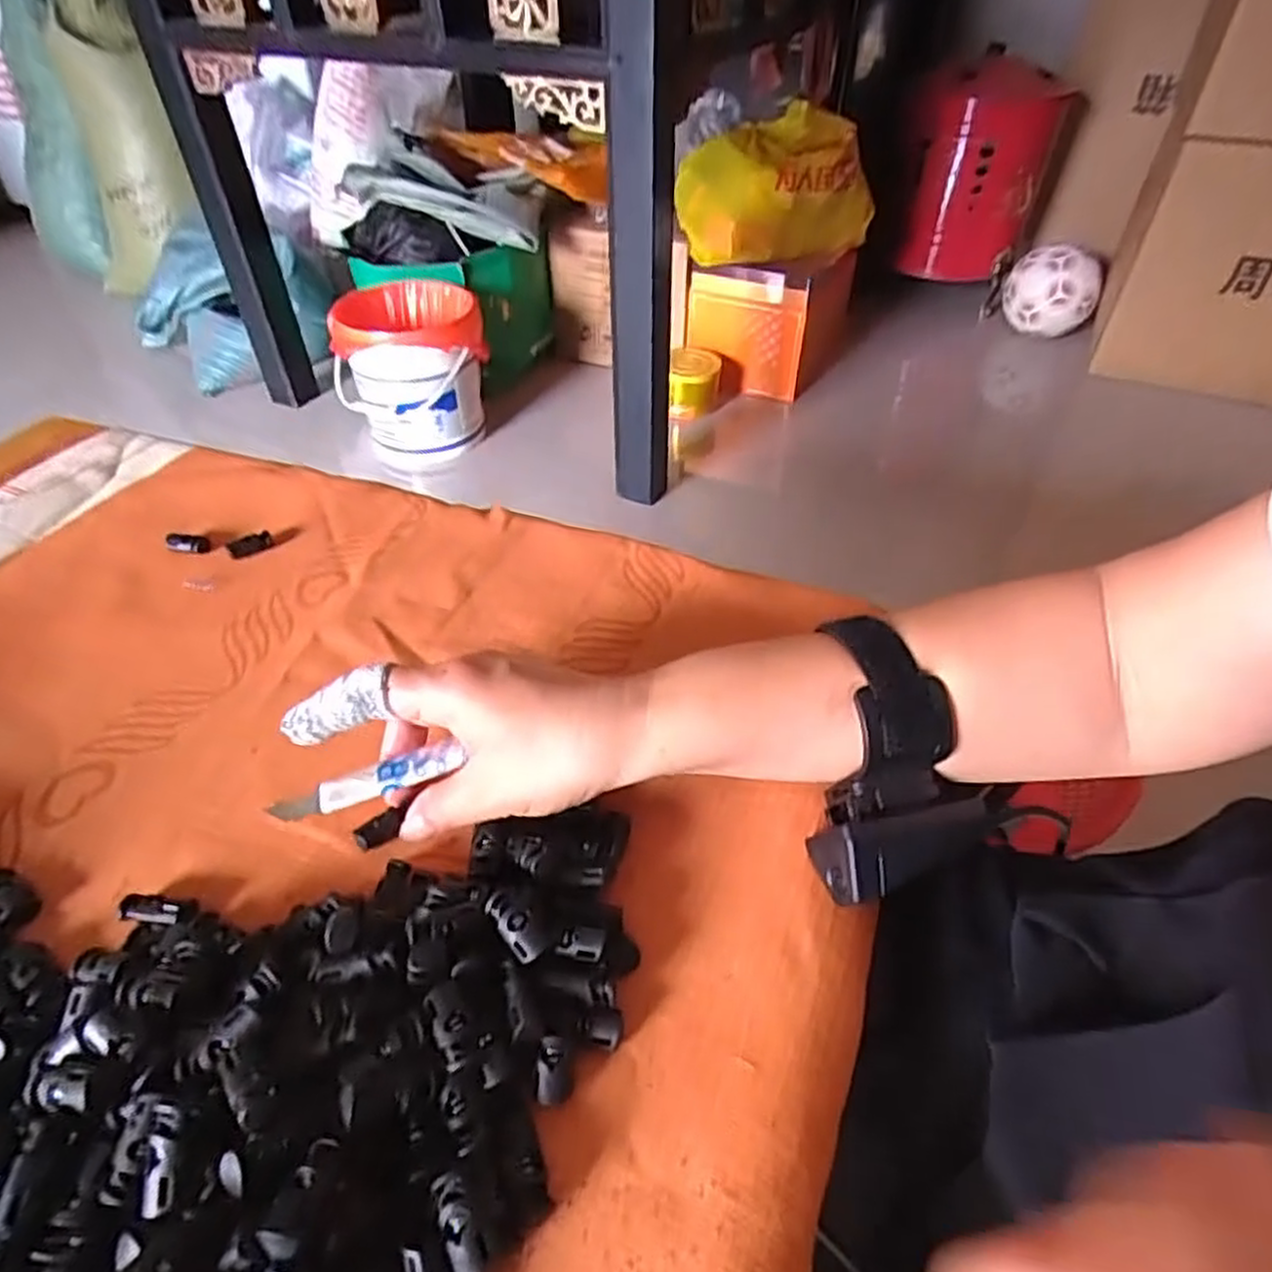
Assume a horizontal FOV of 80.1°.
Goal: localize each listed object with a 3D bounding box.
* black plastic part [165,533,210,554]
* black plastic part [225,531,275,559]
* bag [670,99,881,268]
[{"bbox_3d":[-0.283,-0.059,0.477,0.031,0.006,0.015,6,44,7],"label":"black plastic part"},{"bbox_3d":[-0.242,-0.058,0.474,0.026,0.009,0.010,-33,53,-29],"label":"black plastic part"},{"bbox_3d":[0.278,-0.911,1.536,0.245,0.237,0.341,30,52,28],"label":"bag"}]

